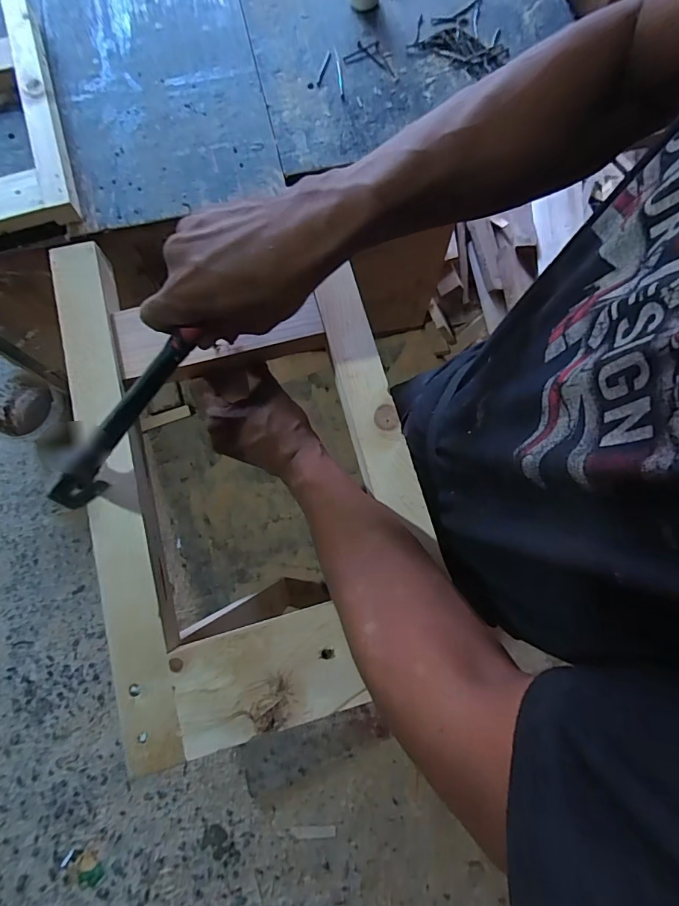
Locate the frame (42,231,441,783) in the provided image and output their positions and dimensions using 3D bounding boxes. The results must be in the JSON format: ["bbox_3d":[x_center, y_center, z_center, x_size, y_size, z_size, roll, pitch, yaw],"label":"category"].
[{"bbox_3d":[-0.076,-0.003,0.355,0.256,0.029,0.411,-15,80,-4],"label":"frame"}]

